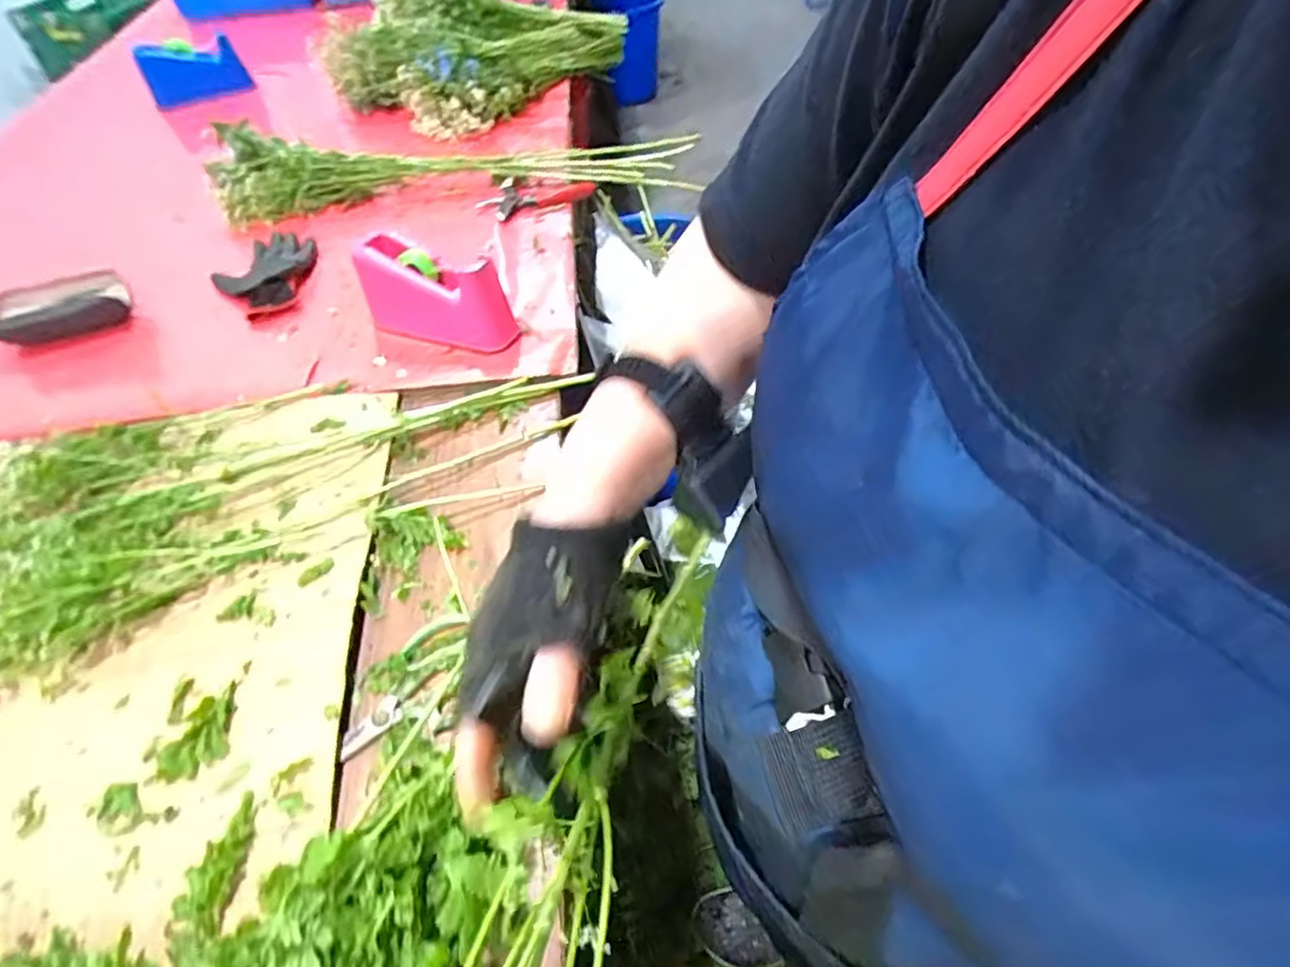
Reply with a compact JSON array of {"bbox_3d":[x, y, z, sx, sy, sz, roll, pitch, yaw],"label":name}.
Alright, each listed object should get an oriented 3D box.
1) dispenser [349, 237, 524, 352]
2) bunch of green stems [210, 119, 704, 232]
[{"bbox_3d":[-0.261,-0.233,0.797,0.202,0.097,0.061,15,54,14],"label":"dispenser"},{"bbox_3d":[-0.311,-0.535,1.046,0.785,0.084,0.138,-5,52,-1],"label":"bunch of green stems"}]

